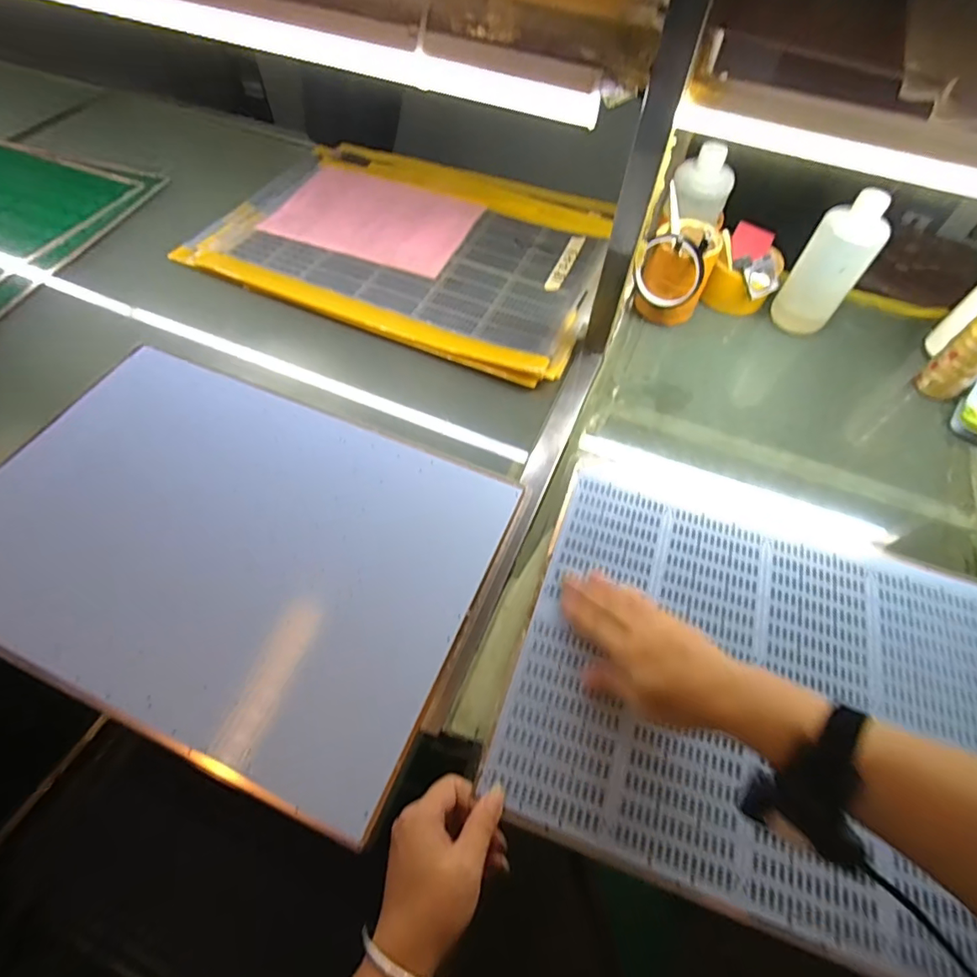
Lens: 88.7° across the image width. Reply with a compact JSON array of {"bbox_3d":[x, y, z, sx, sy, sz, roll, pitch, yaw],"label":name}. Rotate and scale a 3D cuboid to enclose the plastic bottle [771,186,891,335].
[{"bbox_3d":[0.419,-0.269,0.619,0.074,0.168,0.061,35,63,17],"label":"plastic bottle"}]

